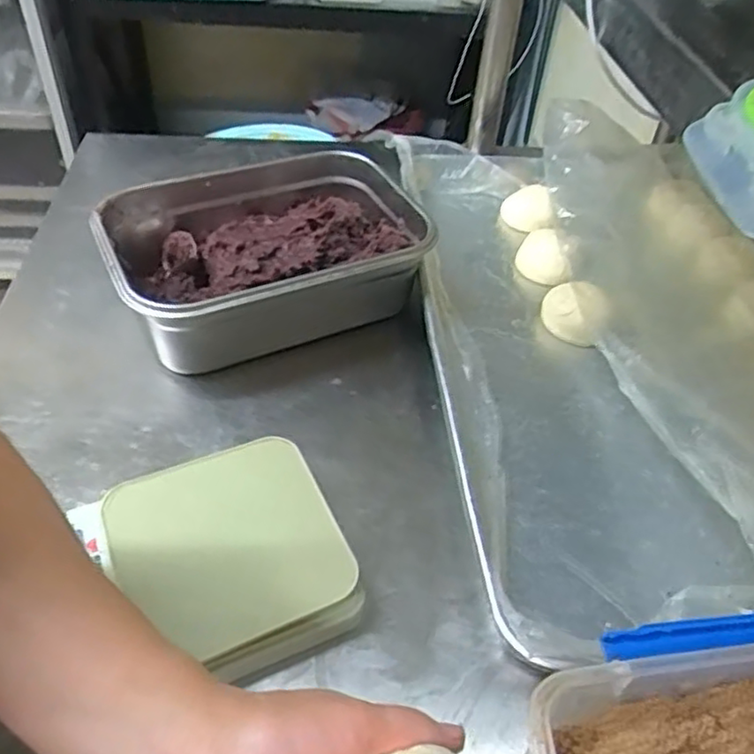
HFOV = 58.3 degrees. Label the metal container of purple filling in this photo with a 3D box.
[{"bbox_3d":[-0.098,-0.109,0.629,0.279,0.094,0.209,-19,51,-22],"label":"metal container of purple filling"}]

